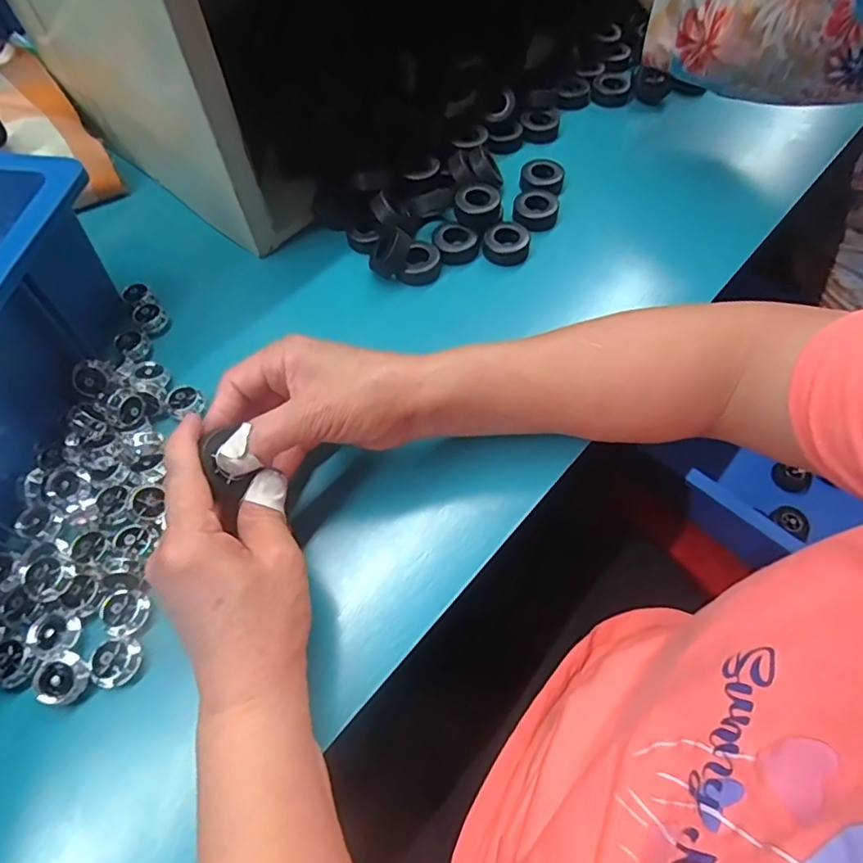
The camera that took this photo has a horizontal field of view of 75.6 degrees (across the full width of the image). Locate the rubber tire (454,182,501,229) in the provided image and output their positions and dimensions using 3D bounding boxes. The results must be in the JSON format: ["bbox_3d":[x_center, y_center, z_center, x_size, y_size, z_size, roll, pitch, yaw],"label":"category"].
[{"bbox_3d":[0.037,-0.185,0.451,0.035,0.018,0.035,14,62,6],"label":"rubber tire"}]

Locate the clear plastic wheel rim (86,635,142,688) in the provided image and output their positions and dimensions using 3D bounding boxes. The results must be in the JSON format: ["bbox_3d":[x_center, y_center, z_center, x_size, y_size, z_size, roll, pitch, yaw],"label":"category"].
[{"bbox_3d":[-0.167,0.120,0.292,0.023,0.012,0.024,14,62,7],"label":"clear plastic wheel rim"}]

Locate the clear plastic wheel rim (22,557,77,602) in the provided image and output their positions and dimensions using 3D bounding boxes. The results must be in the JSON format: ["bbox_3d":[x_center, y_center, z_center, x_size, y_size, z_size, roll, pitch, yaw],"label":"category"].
[{"bbox_3d":[-0.210,0.081,0.306,0.021,0.015,0.022,1,61,-1],"label":"clear plastic wheel rim"}]

